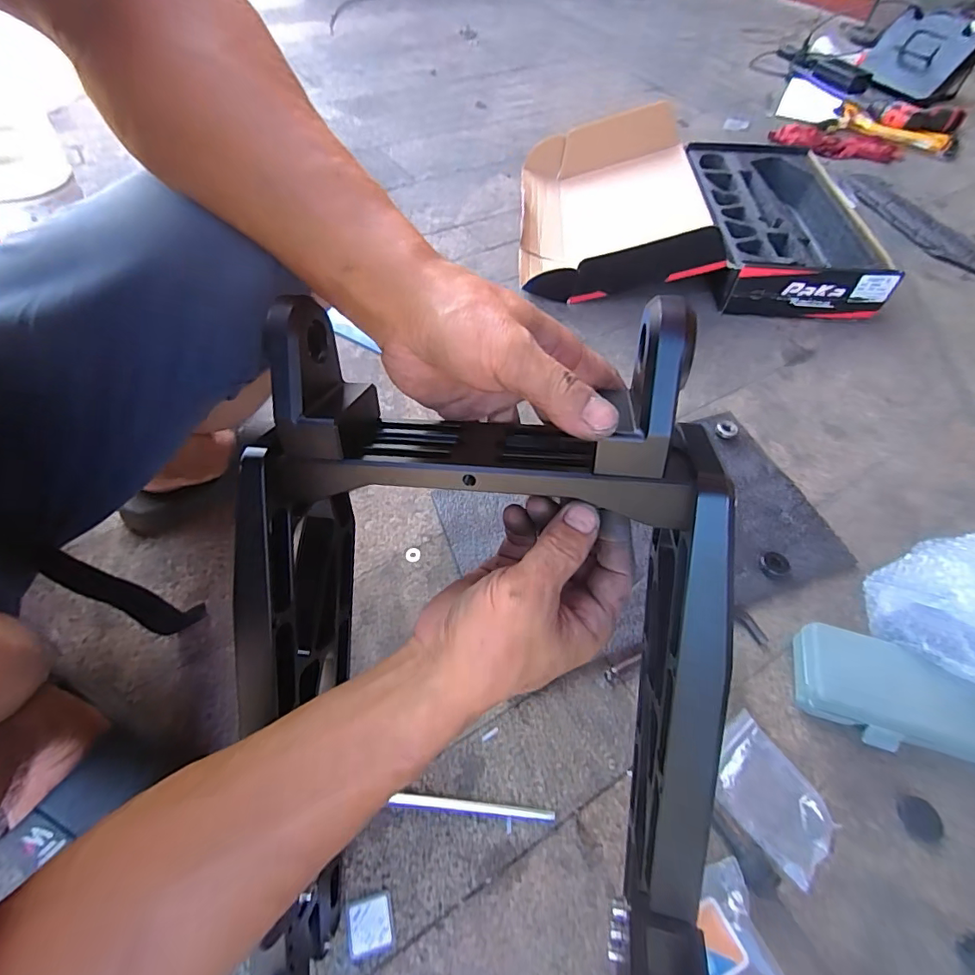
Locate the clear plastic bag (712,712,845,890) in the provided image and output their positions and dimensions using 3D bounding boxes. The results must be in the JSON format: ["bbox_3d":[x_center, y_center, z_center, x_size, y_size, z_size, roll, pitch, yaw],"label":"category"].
[{"bbox_3d":[0.253,0.273,0.451,0.084,0.011,0.111,-32,63,-23],"label":"clear plastic bag"}]

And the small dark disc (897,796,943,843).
[{"bbox_3d":[0.382,0.292,0.444,0.032,0.005,0.035,1,55,-2],"label":"small dark disc"}]

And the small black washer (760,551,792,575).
[{"bbox_3d":[0.324,0.085,0.566,0.024,0.009,0.029,-25,61,-19],"label":"small black washer"}]

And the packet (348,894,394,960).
[{"bbox_3d":[-0.092,0.346,0.397,0.033,0.004,0.036,-9,46,-10],"label":"packet"}]

